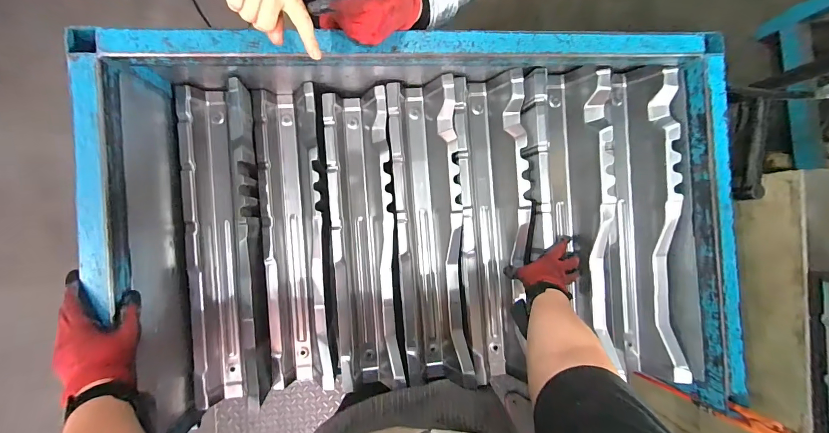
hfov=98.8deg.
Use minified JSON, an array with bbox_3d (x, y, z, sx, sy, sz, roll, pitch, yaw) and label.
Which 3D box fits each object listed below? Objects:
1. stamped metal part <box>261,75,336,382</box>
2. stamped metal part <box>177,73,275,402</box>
[{"bbox_3d":[-0.245,0.047,0.726,0.130,0.085,0.598,-4,90,-7],"label":"stamped metal part"},{"bbox_3d":[-0.360,0.054,0.669,0.135,0.066,0.594,-3,90,-7],"label":"stamped metal part"}]

